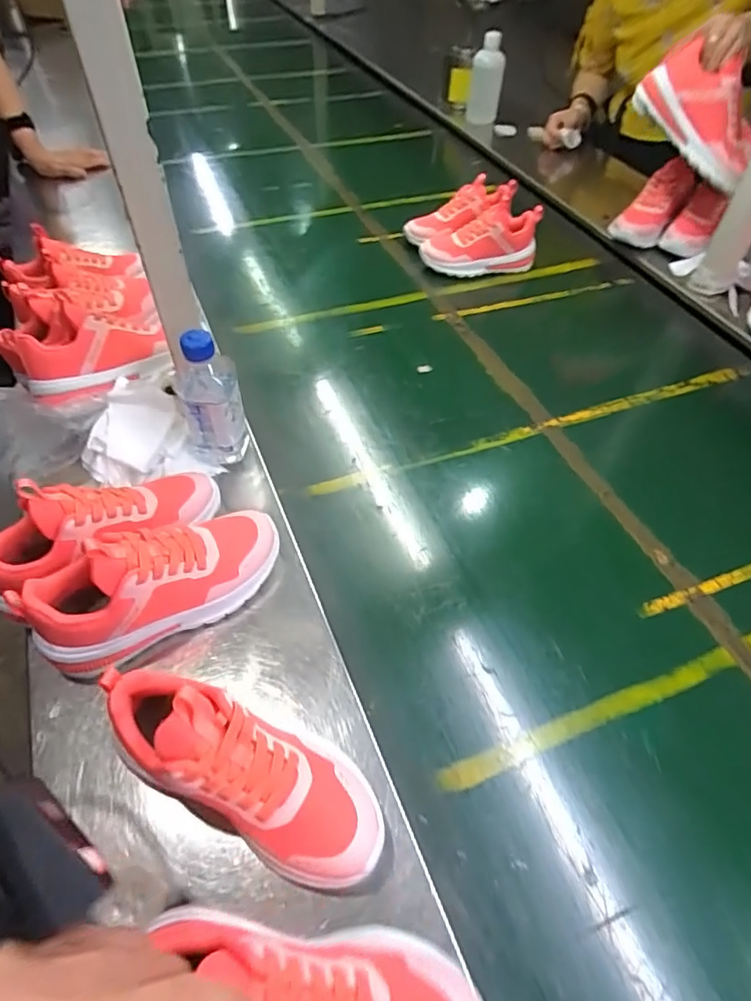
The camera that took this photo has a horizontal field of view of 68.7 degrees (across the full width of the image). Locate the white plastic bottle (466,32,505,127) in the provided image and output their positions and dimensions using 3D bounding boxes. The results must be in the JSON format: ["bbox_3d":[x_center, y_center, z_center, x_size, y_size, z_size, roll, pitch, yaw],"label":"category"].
[{"bbox_3d":[0.263,-0.989,1.305,0.076,0.177,0.069,7,52,3],"label":"white plastic bottle"}]

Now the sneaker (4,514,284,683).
[{"bbox_3d":[-0.192,0.067,0.496,0.219,0.095,0.082,-26,58,-21],"label":"sneaker"}]

